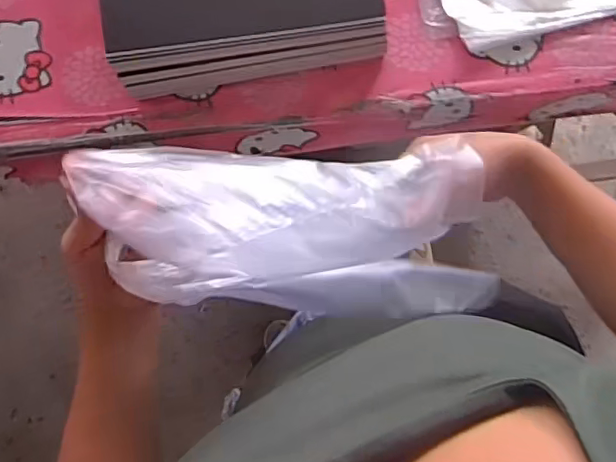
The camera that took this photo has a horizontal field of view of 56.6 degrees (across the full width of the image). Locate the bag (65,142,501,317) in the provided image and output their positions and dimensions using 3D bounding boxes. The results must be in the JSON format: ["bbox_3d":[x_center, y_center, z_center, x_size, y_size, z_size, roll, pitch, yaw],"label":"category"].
[{"bbox_3d":[-0.006,-0.008,0.379,0.269,0.101,0.115,10,83,-26],"label":"bag"}]

